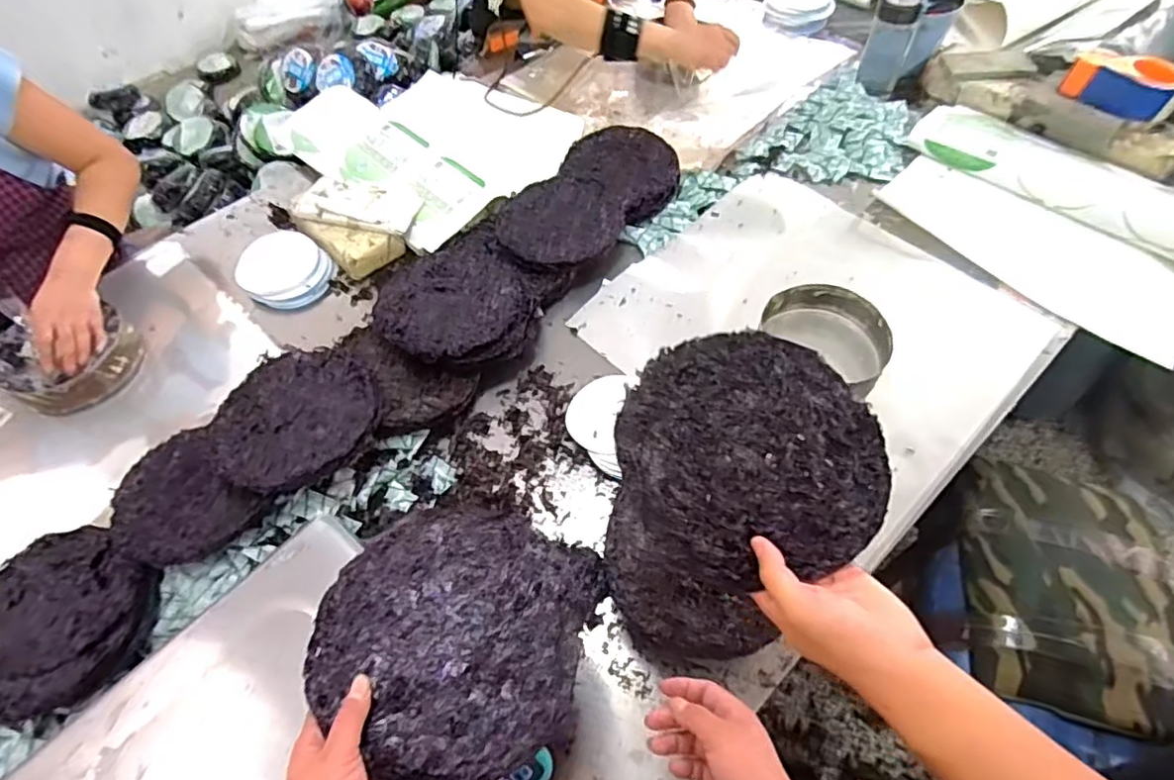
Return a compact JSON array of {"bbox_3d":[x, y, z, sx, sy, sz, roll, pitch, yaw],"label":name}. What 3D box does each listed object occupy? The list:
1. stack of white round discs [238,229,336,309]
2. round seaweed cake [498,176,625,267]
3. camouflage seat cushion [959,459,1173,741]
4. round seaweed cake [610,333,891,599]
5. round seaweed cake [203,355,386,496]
[{"bbox_3d":[-0.499,-0.198,1.021,0.155,0.047,0.129,37,66,24],"label":"stack of white round discs"},{"bbox_3d":[-0.044,-0.280,1.011,0.193,0.014,0.189,-1,57,2],"label":"round seaweed cake"},{"bbox_3d":[0.681,0.270,0.871,0.255,0.045,0.365,15,59,13],"label":"camouflage seat cushion"},{"bbox_3d":[0.127,0.044,0.478,0.196,0.008,0.192,1,65,-2],"label":"round seaweed cake"},{"bbox_3d":[-0.367,0.031,0.774,0.201,0.022,0.197,-1,57,2],"label":"round seaweed cake"}]

